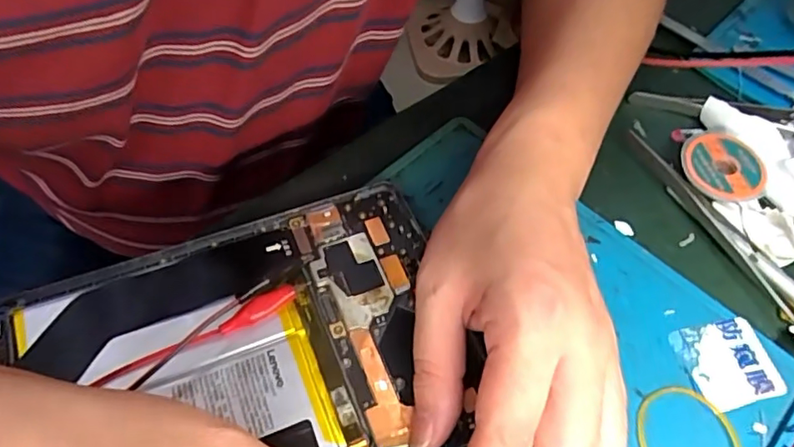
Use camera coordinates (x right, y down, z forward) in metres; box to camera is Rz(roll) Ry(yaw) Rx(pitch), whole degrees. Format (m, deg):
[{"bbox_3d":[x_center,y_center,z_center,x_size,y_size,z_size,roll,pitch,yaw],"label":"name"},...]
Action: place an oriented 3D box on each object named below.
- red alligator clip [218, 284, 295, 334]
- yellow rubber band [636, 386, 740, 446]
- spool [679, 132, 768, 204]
[{"bbox_3d":[-0.059,0.038,0.240,0.033,0.008,0.009,-34,65,-23],"label":"red alligator clip"},{"bbox_3d":[0.119,0.086,0.229,0.040,0.006,0.040,2,57,-3],"label":"yellow rubber band"},{"bbox_3d":[0.175,-0.029,0.303,0.040,0.011,0.043,2,57,-3],"label":"spool"}]

